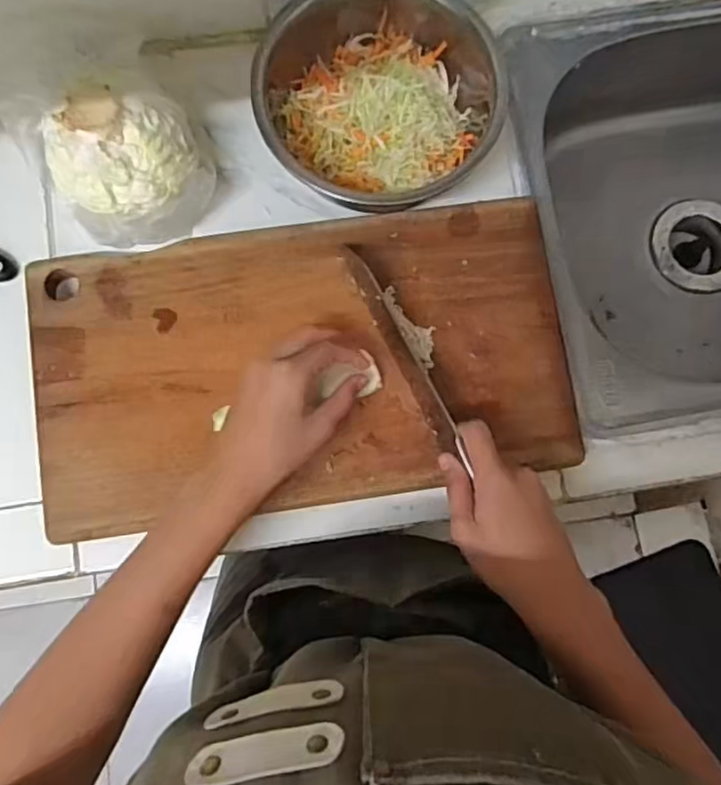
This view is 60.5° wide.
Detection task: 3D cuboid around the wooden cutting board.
[{"bbox_3d":[-0.045,-0.026,0.485,0.414,0.022,0.222,-8,80,-2],"label":"wooden cutting board"}]

